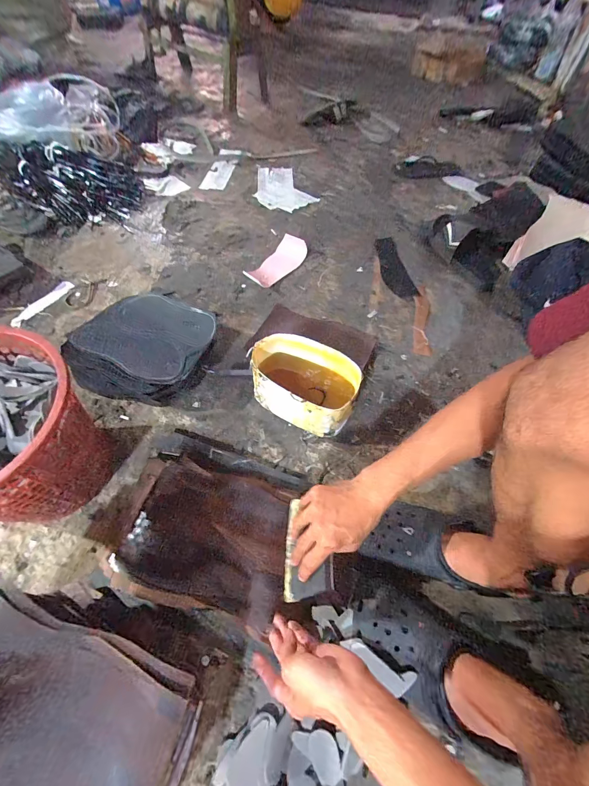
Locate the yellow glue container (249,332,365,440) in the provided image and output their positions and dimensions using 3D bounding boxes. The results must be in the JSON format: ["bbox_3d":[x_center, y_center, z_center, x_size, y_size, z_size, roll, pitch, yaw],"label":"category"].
[{"bbox_3d":[0.014,-0.011,0.628,0.202,0.129,0.128,21,59,12],"label":"yellow glue container"}]

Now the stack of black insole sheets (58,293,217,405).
[{"bbox_3d":[-0.315,-0.090,0.684,0.285,0.109,0.214,15,62,10],"label":"stack of black insole sheets"}]

